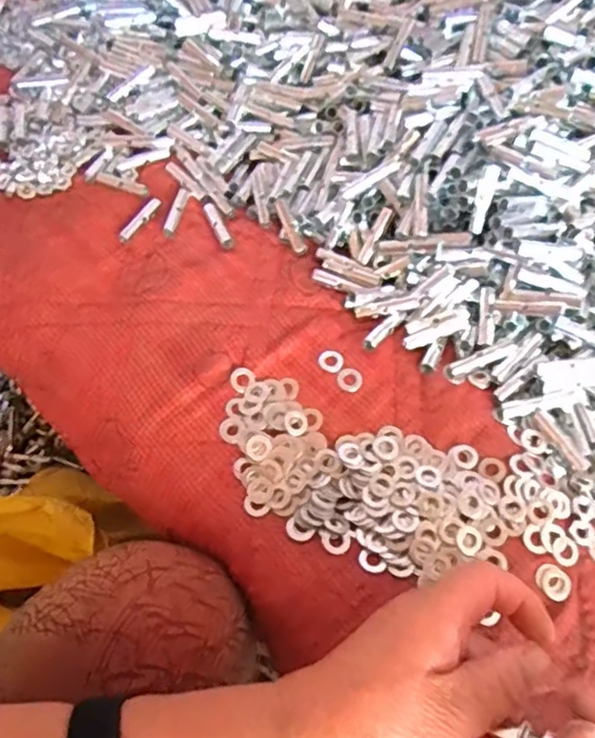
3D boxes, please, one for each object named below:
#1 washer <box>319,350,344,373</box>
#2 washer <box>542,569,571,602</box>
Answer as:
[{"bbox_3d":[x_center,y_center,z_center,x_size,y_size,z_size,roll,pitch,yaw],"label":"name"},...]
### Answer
[{"bbox_3d":[0.022,-0.006,0.414,0.016,0.004,0.015,0,61,0],"label":"washer"},{"bbox_3d":[0.144,0.119,0.348,0.015,0.005,0.016,0,61,0],"label":"washer"}]

